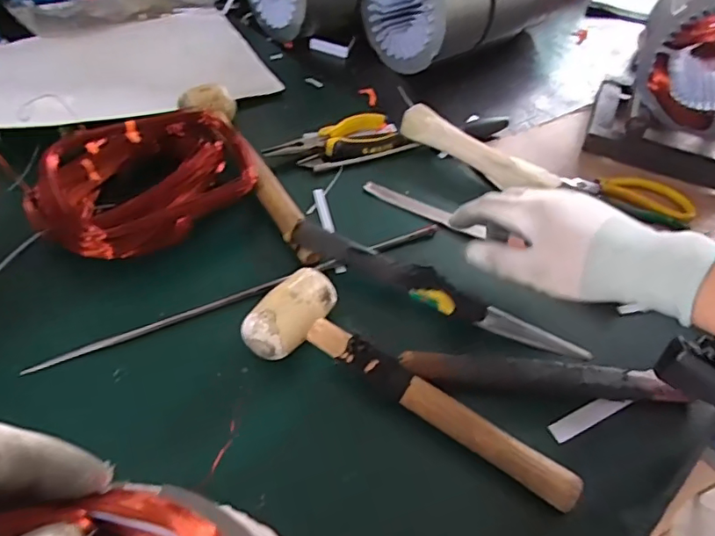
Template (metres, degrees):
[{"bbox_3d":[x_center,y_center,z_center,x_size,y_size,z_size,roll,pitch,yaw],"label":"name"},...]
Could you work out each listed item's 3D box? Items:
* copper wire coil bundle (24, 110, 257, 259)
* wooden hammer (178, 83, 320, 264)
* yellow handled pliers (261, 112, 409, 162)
[{"bbox_3d":[-0.204,-0.085,0.488,0.191,0.061,0.129,-32,60,-28],"label":"copper wire coil bundle"},{"bbox_3d":[-0.111,-0.098,0.509,0.058,0.053,0.241,-20,56,-21],"label":"wooden hammer"},{"bbox_3d":[-0.023,-0.141,0.579,0.153,0.014,0.053,-20,56,-21],"label":"yellow handled pliers"}]

